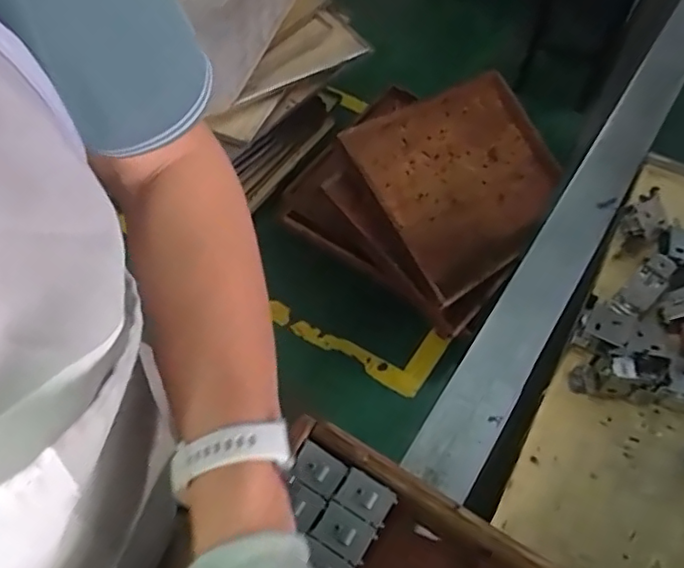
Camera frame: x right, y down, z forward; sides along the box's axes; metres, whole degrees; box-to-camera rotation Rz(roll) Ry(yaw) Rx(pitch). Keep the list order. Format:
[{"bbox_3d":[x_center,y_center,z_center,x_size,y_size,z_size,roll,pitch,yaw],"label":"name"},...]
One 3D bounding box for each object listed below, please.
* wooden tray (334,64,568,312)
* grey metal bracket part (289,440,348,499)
[{"bbox_3d":[0.266,-0.231,1.346,0.513,0.090,0.404,-31,89,-30],"label":"wooden tray"},{"bbox_3d":[-0.014,0.108,0.347,0.028,0.007,0.022,27,59,16],"label":"grey metal bracket part"}]

